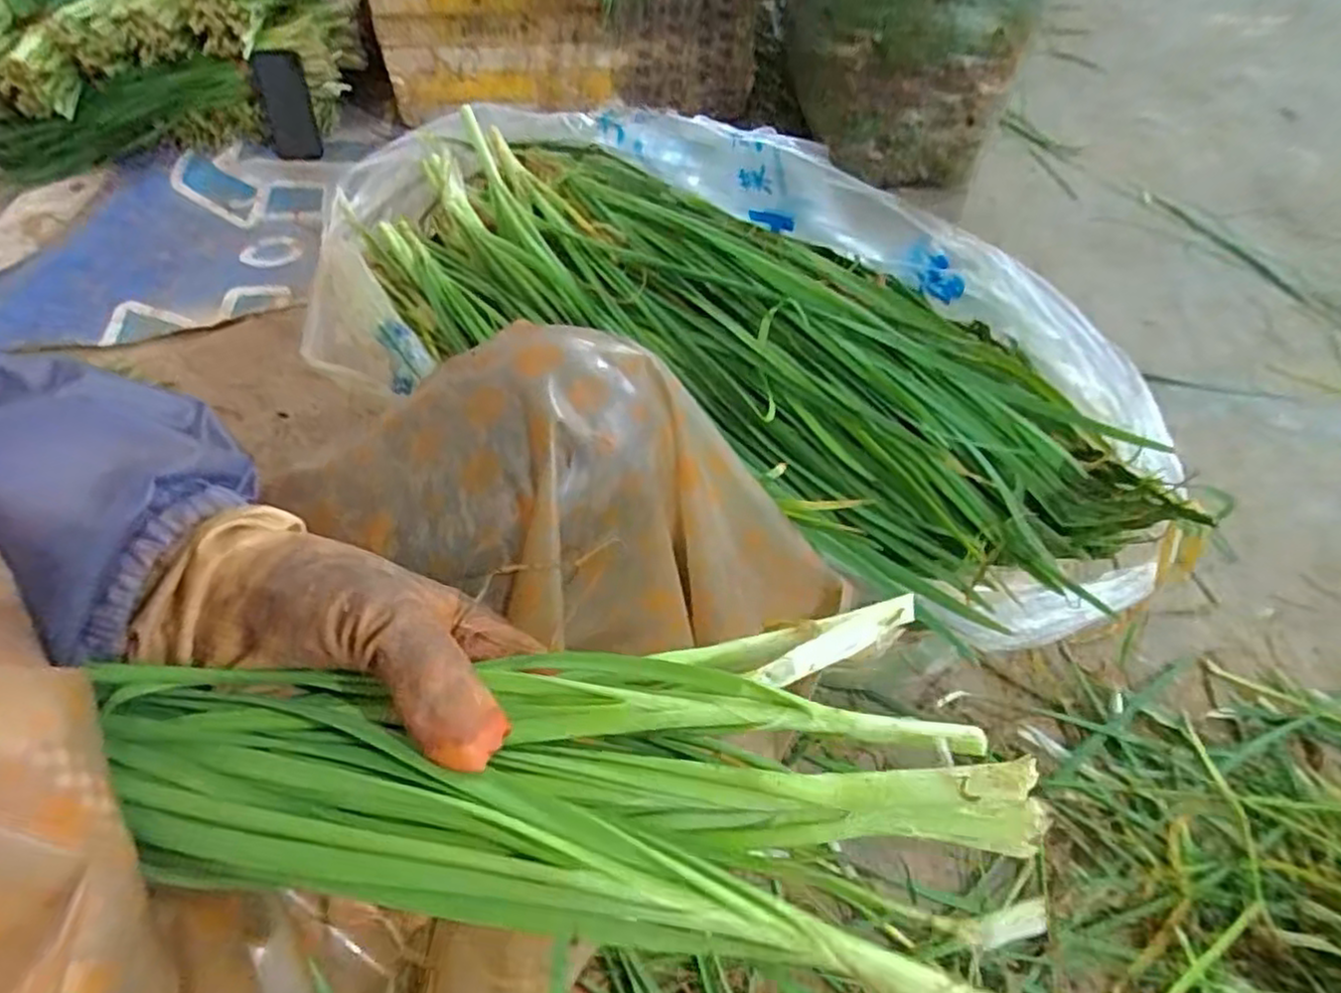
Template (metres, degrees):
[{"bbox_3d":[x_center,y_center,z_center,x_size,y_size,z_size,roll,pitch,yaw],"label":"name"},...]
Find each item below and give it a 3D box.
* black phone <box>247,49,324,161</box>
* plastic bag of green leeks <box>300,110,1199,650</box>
[{"bbox_3d":[-0.634,-0.645,1.186,0.076,0.157,0.018,-14,32,-20],"label":"black phone"},{"bbox_3d":[0.029,-0.134,0.509,0.639,0.131,0.281,24,57,16],"label":"plastic bag of green leeks"}]

